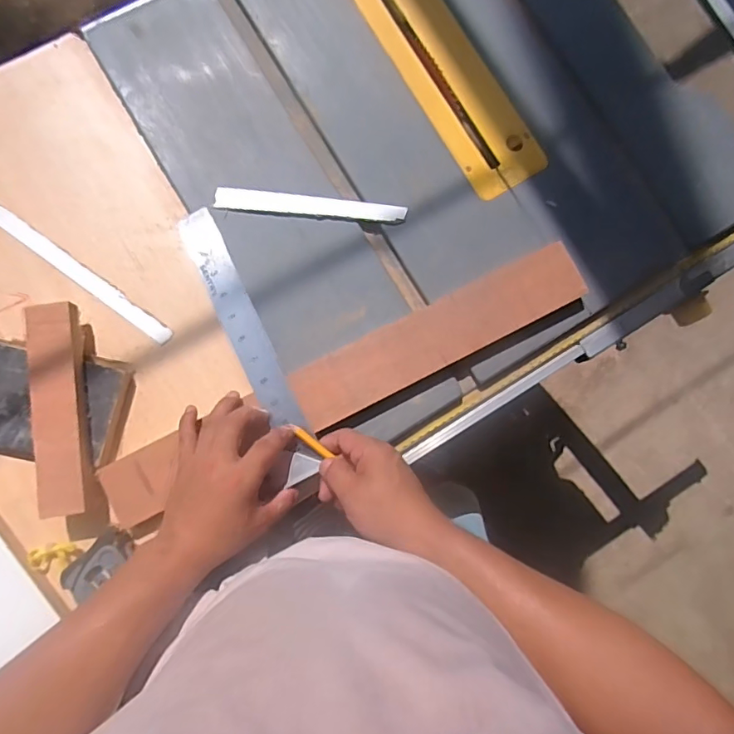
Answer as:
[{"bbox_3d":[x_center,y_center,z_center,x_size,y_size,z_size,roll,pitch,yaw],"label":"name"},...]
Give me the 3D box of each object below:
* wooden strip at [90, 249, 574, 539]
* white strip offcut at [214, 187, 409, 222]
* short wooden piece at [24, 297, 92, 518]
[{"bbox_3d":[-0.014,0.013,0.529,0.533,0.017,0.067,-26,85,-7],"label":"wooden strip"},{"bbox_3d":[-0.061,-0.180,0.568,0.207,0.011,0.026,4,82,-4],"label":"white strip offcut"},{"bbox_3d":[-0.295,0.040,0.490,0.042,0.019,0.198,-6,86,-14],"label":"short wooden piece"}]

